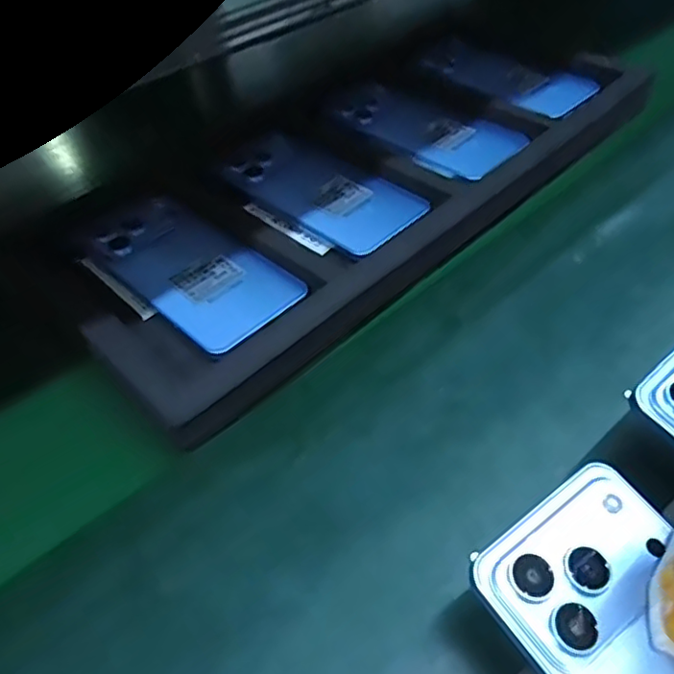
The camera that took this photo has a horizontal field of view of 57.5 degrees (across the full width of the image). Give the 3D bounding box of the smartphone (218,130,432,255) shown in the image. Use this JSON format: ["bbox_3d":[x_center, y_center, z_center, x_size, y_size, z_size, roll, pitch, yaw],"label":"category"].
[{"bbox_3d":[-0.014,-0.109,0.447,0.154,0.009,0.070,35,59,28],"label":"smartphone"}]

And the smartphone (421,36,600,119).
[{"bbox_3d":[0.148,-0.237,0.547,0.076,0.007,0.159,-37,57,-25],"label":"smartphone"}]

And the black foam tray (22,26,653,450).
[{"bbox_3d":[0.022,-0.129,0.458,0.471,0.019,0.210,-36,57,-26],"label":"black foam tray"}]

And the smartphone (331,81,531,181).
[{"bbox_3d":[0.065,-0.174,0.496,0.161,0.004,0.076,36,59,28],"label":"smartphone"}]

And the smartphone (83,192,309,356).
[{"bbox_3d":[-0.100,-0.050,0.399,0.160,0.004,0.074,36,59,28],"label":"smartphone"}]

